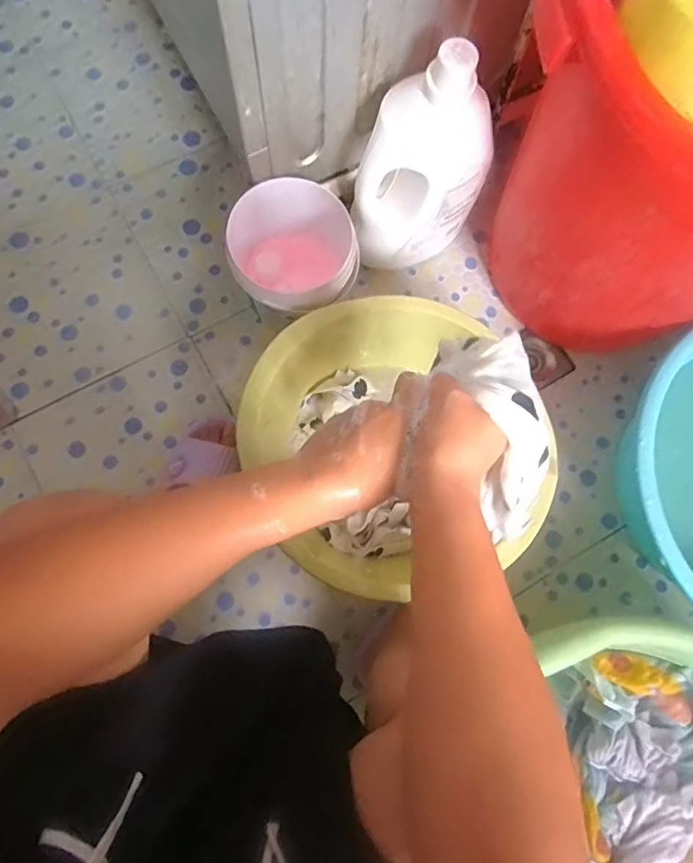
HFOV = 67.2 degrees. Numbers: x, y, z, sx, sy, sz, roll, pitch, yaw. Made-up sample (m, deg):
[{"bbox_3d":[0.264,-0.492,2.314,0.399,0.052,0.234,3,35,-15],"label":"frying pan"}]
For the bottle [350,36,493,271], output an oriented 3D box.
[{"bbox_3d":[0.099,-0.350,0.713,0.116,0.301,0.161,43,80,6],"label":"bottle"}]

